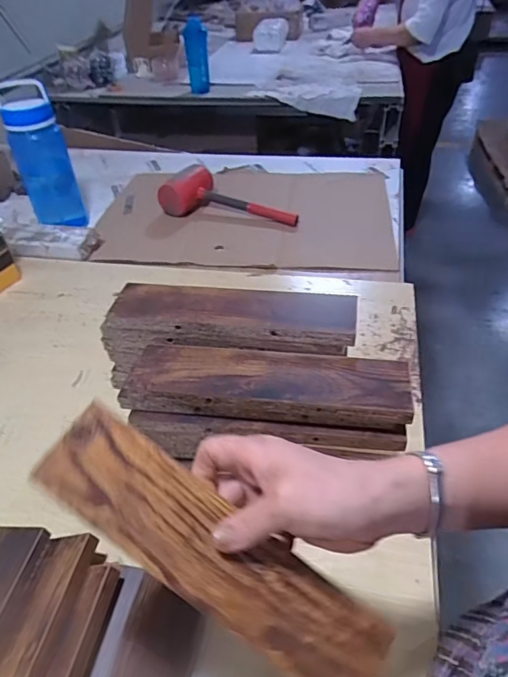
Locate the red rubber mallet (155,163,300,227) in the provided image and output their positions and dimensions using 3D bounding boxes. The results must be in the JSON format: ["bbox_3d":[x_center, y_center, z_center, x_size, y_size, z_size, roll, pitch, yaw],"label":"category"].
[{"bbox_3d":[-0.047,-0.341,1.102,0.325,0.082,0.145,8,41,14],"label":"red rubber mallet"}]

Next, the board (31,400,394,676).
[{"bbox_3d":[-0.022,0.136,0.296,0.241,0.006,0.057,37,67,0],"label":"board"}]

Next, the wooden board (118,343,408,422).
[{"bbox_3d":[0.010,0.042,0.433,0.247,0.030,0.066,5,43,10],"label":"wooden board"}]

